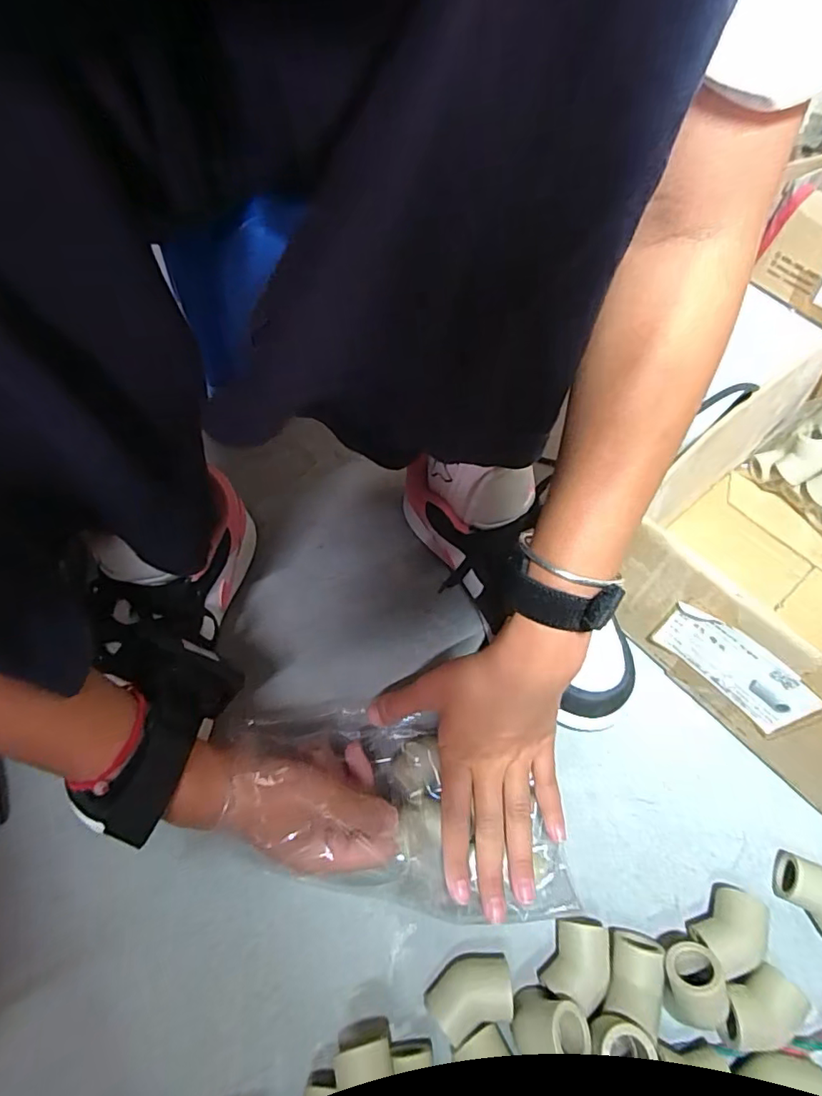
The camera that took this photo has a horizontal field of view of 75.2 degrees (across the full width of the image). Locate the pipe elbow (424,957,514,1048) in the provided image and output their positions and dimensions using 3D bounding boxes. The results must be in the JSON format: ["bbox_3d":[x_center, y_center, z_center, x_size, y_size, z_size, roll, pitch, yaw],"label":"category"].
[{"bbox_3d":[0.032,0.248,0.297,0.046,0.029,0.029,-15,59,-11],"label":"pipe elbow"}]

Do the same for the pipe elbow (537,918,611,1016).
[{"bbox_3d":[0.096,0.237,0.306,0.031,0.028,0.042,31,62,17],"label":"pipe elbow"}]

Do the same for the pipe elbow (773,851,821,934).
[{"bbox_3d":[0.251,0.215,0.328,0.027,0.028,0.048,-36,65,-21],"label":"pipe elbow"}]

